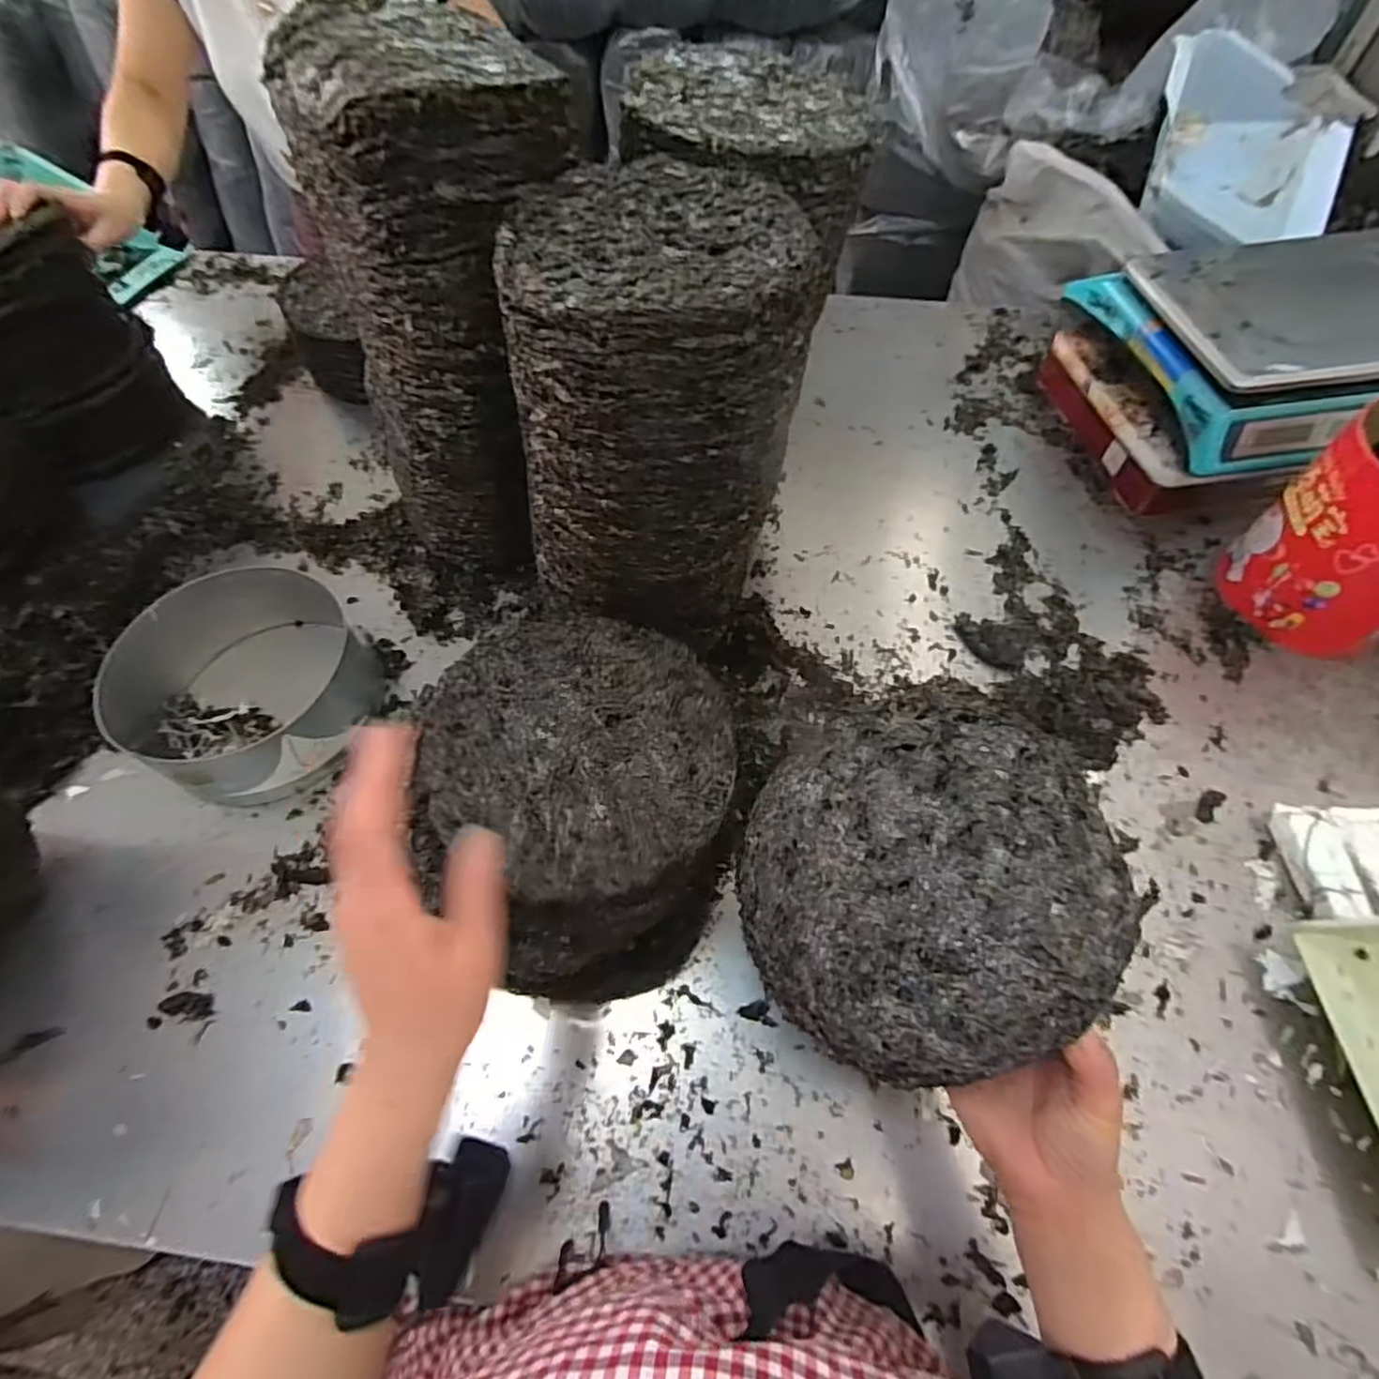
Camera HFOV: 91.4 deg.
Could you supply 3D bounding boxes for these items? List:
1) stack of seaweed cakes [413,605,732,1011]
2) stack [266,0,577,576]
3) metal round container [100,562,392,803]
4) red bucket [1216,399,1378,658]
[{"bbox_3d":[-0.071,0.093,0.499,0.193,0.183,0.219,-5,60,-3],"label":"stack of seaweed cakes"},{"bbox_3d":[-0.194,-0.293,0.595,0.189,0.416,0.185,22,62,12],"label":"stack"},{"bbox_3d":[-0.406,-0.008,0.615,0.195,0.089,0.195,0,60,0],"label":"metal round container"},{"bbox_3d":[0.654,-0.148,0.645,0.177,0.180,0.157,-36,66,-19],"label":"red bucket"}]

